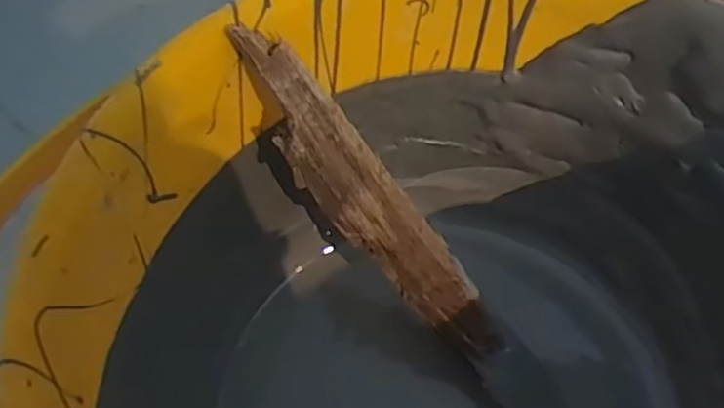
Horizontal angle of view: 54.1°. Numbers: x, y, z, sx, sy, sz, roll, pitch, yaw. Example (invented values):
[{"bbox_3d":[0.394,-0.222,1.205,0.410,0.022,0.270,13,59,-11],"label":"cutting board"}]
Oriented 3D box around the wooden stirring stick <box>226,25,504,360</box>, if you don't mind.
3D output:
[{"bbox_3d":[0.005,0.004,0.195,0.020,0.006,0.122,-47,119,-16],"label":"wooden stirring stick"}]

